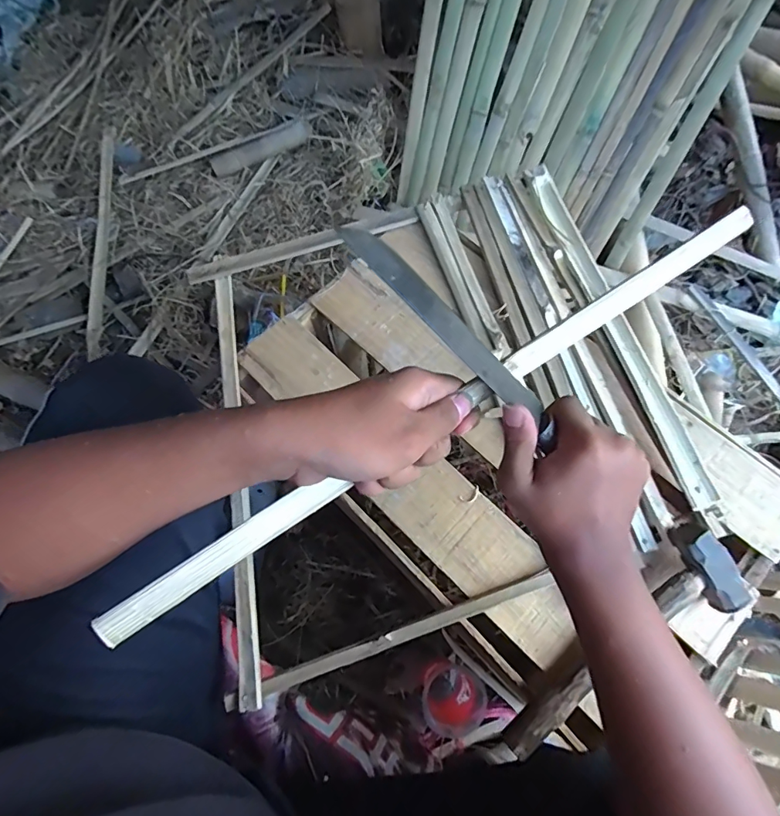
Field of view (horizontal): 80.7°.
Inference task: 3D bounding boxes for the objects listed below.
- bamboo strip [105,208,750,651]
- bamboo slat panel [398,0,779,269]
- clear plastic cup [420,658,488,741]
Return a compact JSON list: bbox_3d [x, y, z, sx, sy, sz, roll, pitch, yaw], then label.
[{"bbox_3d":[0.051,-0.007,0.315,0.522,0.014,0.019,-33,77,-10],"label":"bamboo strip"},{"bbox_3d":[0.267,-0.528,0.789,0.471,0.423,0.022,23,42,12],"label":"bamboo slat panel"},{"bbox_3d":[0.094,0.441,0.700,0.090,0.086,0.088,-1,69,2],"label":"clear plastic cup"}]

